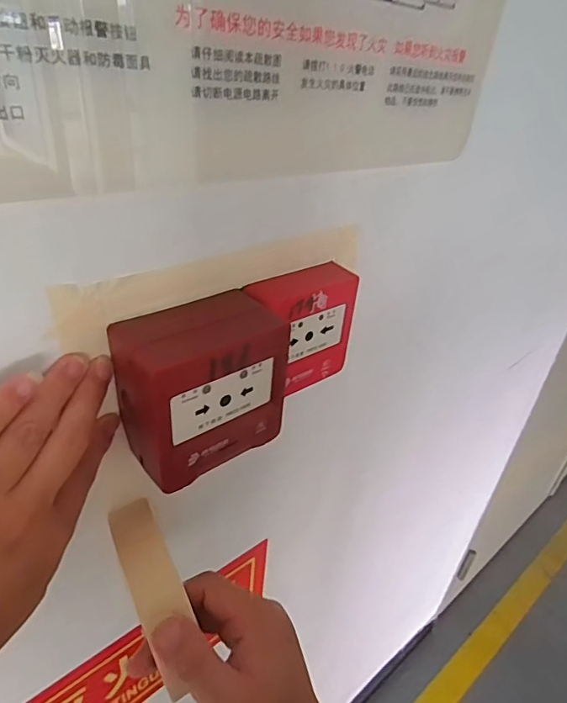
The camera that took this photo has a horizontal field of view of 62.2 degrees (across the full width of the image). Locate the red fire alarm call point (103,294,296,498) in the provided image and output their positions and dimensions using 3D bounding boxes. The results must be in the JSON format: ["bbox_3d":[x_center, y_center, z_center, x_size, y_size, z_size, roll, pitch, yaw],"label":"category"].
[{"bbox_3d":[-0.051,0.020,0.278,0.101,0.083,0.054,-19,40,-34],"label":"red fire alarm call point"}]

